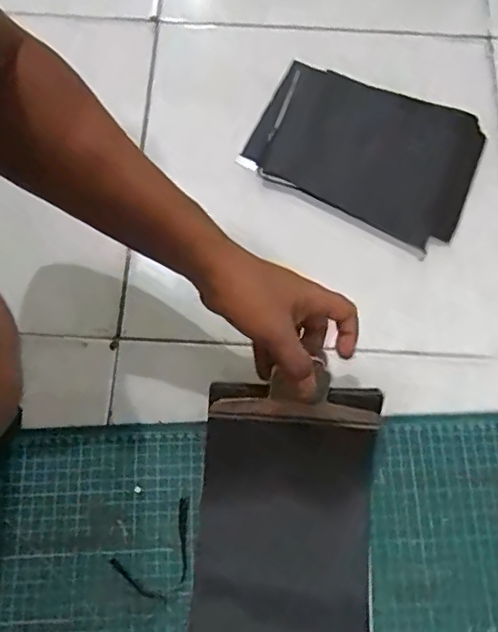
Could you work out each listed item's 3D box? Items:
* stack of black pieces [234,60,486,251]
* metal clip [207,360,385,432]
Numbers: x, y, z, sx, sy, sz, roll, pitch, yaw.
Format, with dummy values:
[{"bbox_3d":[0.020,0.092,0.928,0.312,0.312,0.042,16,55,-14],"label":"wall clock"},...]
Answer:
[{"bbox_3d":[0.127,-0.183,0.624,0.234,0.014,0.161,25,78,7],"label":"stack of black pieces"},{"bbox_3d":[0.040,0.067,0.467,0.143,0.049,0.037,4,71,-2],"label":"metal clip"}]

